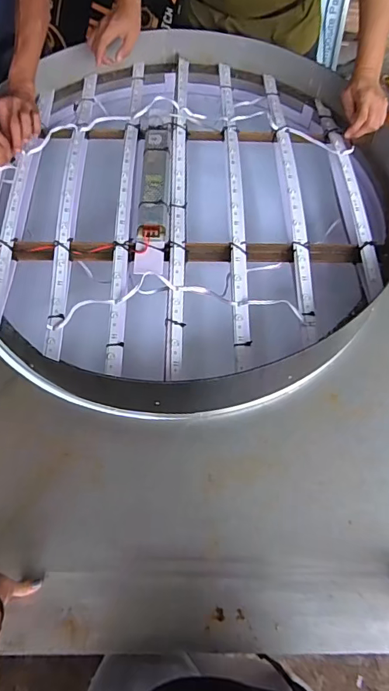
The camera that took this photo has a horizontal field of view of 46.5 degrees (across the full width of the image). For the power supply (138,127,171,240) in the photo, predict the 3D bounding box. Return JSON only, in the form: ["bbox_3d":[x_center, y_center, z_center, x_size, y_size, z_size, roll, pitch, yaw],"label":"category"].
[{"bbox_3d":[-0.076,-0.324,0.884,0.053,0.026,0.293,1,61,-1],"label":"power supply"}]

